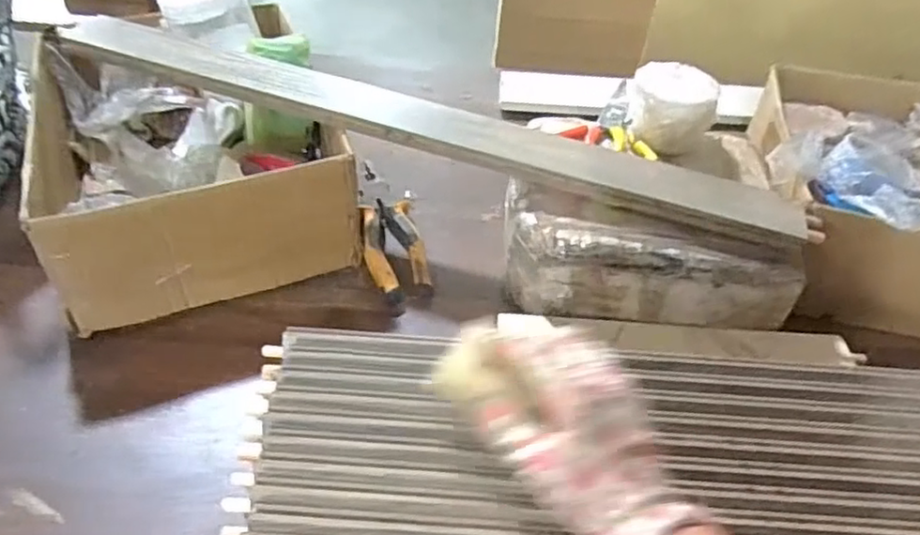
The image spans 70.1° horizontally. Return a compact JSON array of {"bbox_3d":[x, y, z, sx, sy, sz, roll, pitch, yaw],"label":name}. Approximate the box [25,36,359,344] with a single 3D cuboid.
[{"bbox_3d":[-0.248,-0.104,0.618,0.241,0.111,0.279,-14,47,-18],"label":"box"}]

